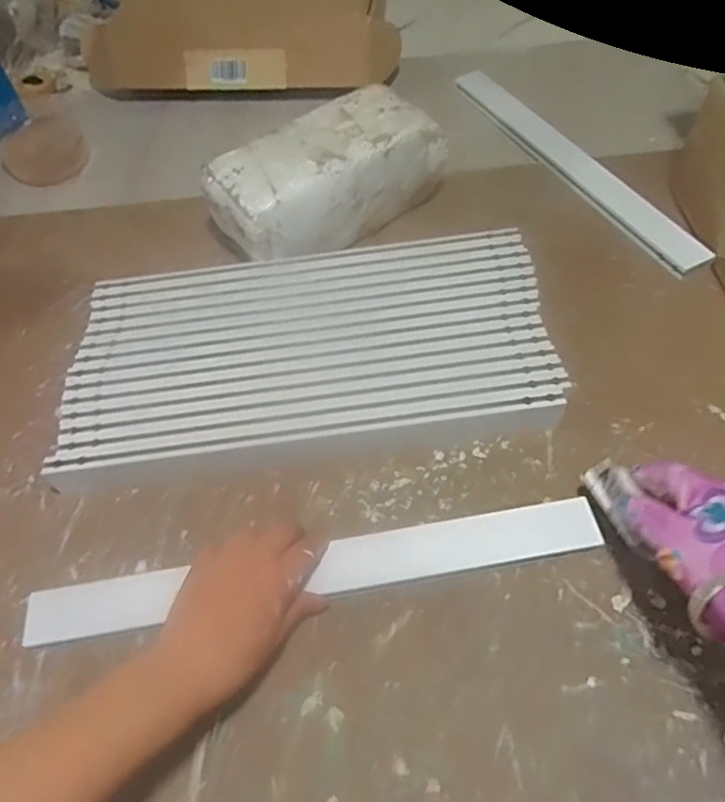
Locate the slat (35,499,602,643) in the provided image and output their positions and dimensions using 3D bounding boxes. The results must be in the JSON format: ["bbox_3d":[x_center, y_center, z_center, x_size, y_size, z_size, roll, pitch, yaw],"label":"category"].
[{"bbox_3d":[-0.037,0.129,0.466,0.430,0.013,0.039,-10,55,0],"label":"slat"}]

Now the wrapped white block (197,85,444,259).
[{"bbox_3d":[-0.035,-0.229,0.651,0.242,0.111,0.100,-34,60,-18],"label":"wrapped white block"}]

